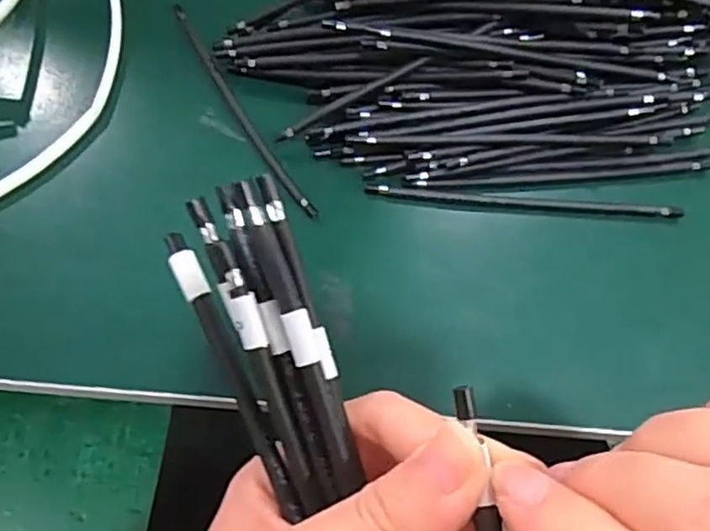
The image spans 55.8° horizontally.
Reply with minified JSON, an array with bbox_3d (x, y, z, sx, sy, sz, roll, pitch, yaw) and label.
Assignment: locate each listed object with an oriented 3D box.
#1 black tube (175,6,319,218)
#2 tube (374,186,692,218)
[{"bbox_3d":[-0.064,-0.088,0.368,0.008,0.004,0.158,-29,71,-11],"label":"black tube"},{"bbox_3d":[0.087,-0.033,0.349,0.160,0.009,0.006,5,68,2],"label":"tube"}]

